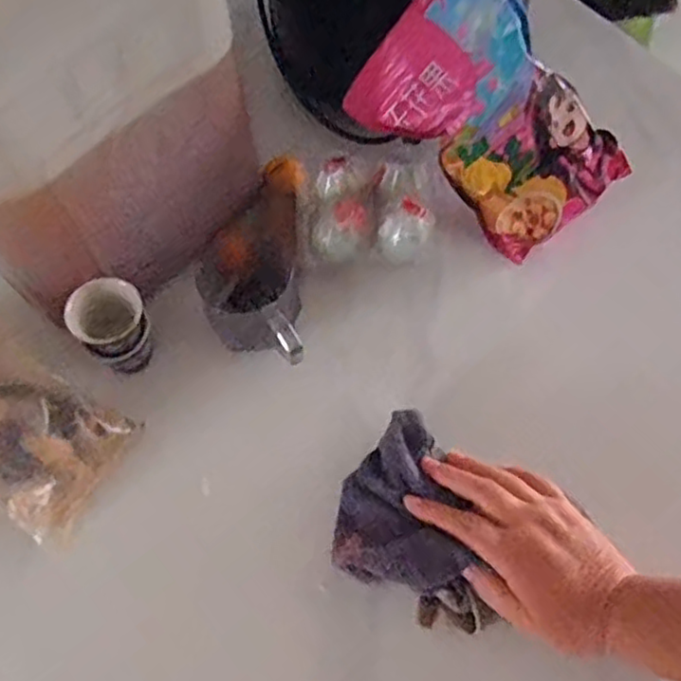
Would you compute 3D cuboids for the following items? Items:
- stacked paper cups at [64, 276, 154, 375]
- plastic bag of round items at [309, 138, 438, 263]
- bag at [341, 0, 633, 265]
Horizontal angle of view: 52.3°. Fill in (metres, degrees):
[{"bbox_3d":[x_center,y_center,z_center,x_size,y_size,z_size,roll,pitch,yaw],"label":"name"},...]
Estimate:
[{"bbox_3d":[-0.176,-0.011,0.538,0.052,0.057,0.058,41,70,20],"label":"stacked paper cups"},{"bbox_3d":[0.027,-0.118,0.601,0.117,0.043,0.108,-5,62,-2],"label":"plastic bag of round items"},{"bbox_3d":[0.123,-0.183,0.573,0.153,0.039,0.224,-39,109,9],"label":"bag"}]

